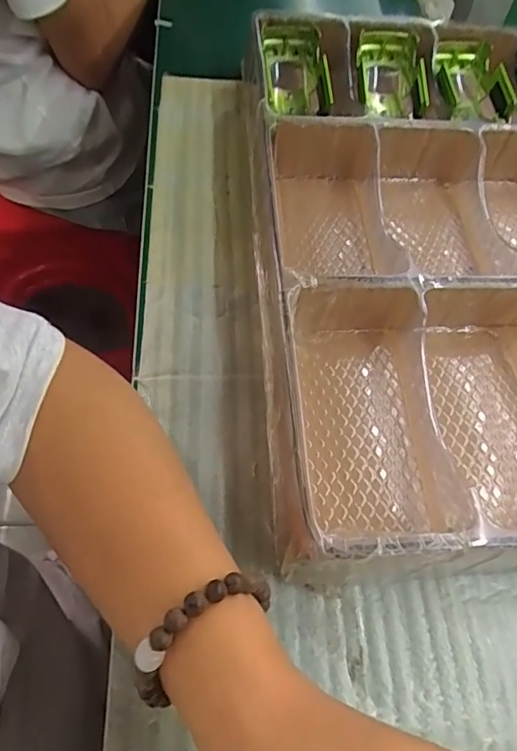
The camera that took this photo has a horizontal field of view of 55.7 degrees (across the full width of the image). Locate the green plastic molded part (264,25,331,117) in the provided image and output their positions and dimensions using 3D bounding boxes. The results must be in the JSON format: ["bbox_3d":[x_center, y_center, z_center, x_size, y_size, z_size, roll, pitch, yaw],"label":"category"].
[{"bbox_3d":[0.030,-0.267,0.430,0.055,0.037,0.095,-4,62,-6],"label":"green plastic molded part"}]

